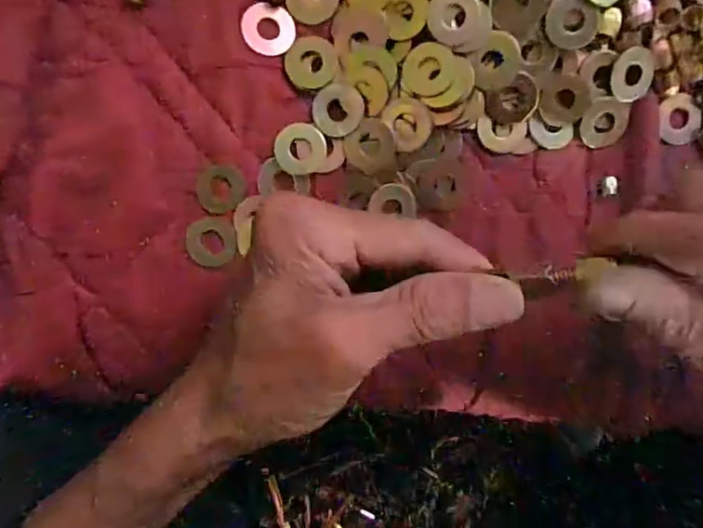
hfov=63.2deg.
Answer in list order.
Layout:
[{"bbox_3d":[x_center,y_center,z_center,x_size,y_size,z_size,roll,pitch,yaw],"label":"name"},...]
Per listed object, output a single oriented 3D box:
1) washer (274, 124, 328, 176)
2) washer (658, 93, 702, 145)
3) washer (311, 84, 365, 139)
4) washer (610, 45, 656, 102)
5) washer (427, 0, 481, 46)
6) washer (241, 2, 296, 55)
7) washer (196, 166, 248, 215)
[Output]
[{"bbox_3d":[-0.024,-0.055,0.273,0.024,0.004,0.023,-4,97,-3],"label":"washer"},{"bbox_3d":[0.165,-0.073,0.287,0.021,0.006,0.025,-1,93,10],"label":"washer"},{"bbox_3d":[-0.006,-0.072,0.269,0.024,0.004,0.024,0,97,-3],"label":"washer"},{"bbox_3d":[0.135,-0.091,0.275,0.021,0.004,0.024,19,113,-11],"label":"washer"},{"bbox_3d":[0.047,-0.113,0.259,0.024,0.004,0.024,0,97,-3],"label":"washer"},{"bbox_3d":[-0.039,-0.109,0.265,0.025,0.004,0.022,12,96,-5],"label":"washer"},{"bbox_3d":[-0.062,-0.036,0.272,0.023,0.004,0.022,-7,89,-15],"label":"washer"}]

